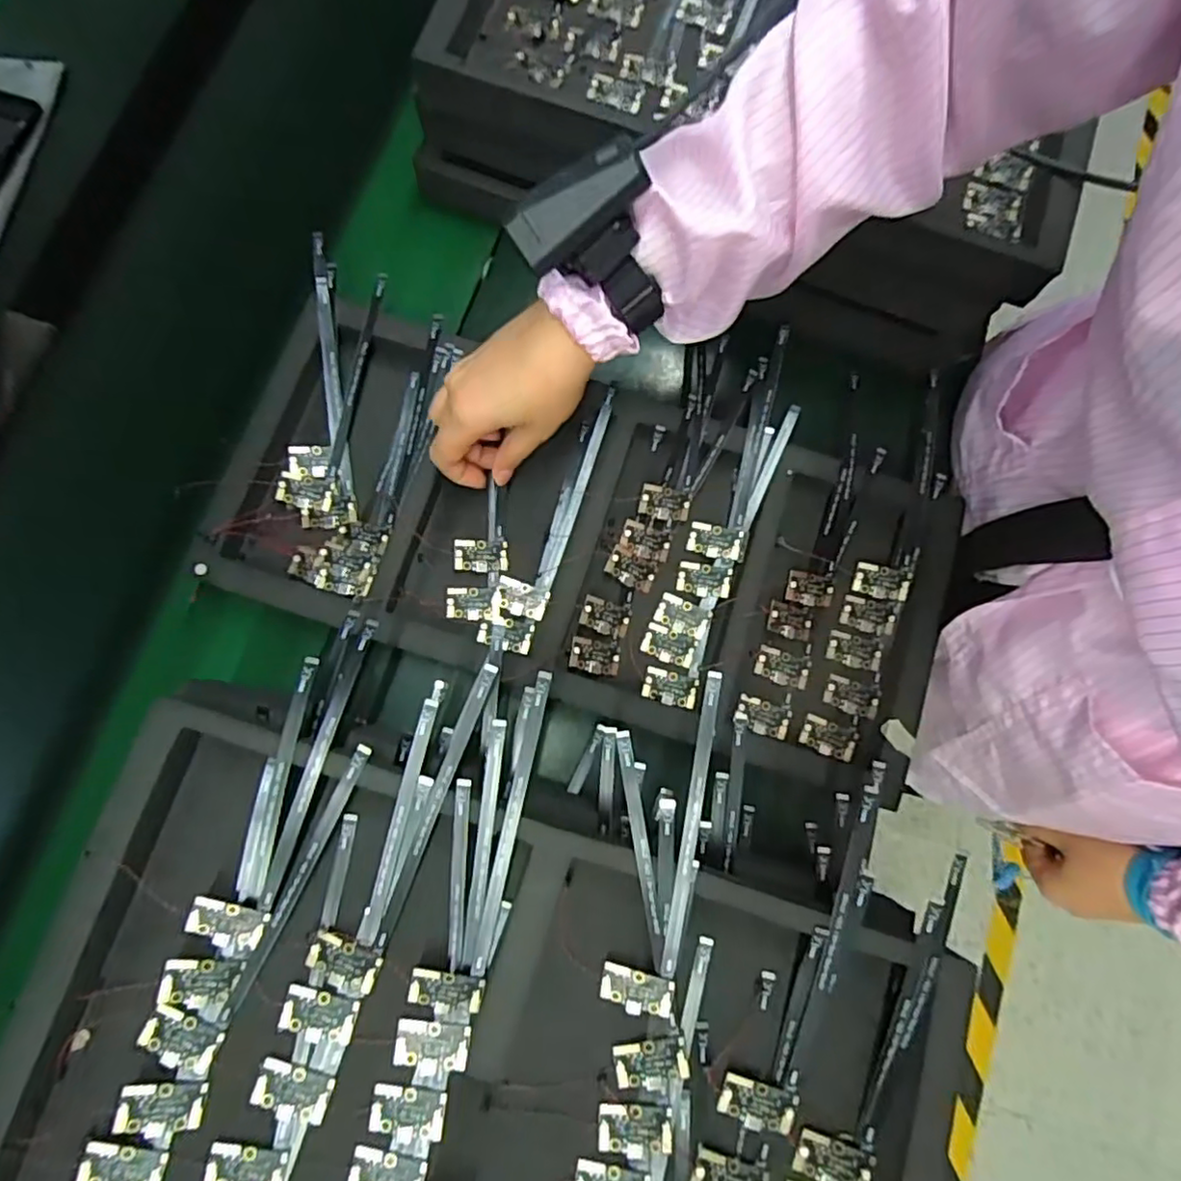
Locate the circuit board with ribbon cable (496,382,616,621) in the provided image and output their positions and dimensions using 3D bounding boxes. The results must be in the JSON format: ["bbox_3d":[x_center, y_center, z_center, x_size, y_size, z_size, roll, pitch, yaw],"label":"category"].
[{"bbox_3d":[-0.024,-0.063,0.447,0.034,0.018,0.172,18,79,3],"label":"circuit board with ribbon cable"}]

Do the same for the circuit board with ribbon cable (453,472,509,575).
[{"bbox_3d":[-0.076,-0.044,0.446,0.034,0.013,0.062,-1,78,-1],"label":"circuit board with ribbon cable"}]

